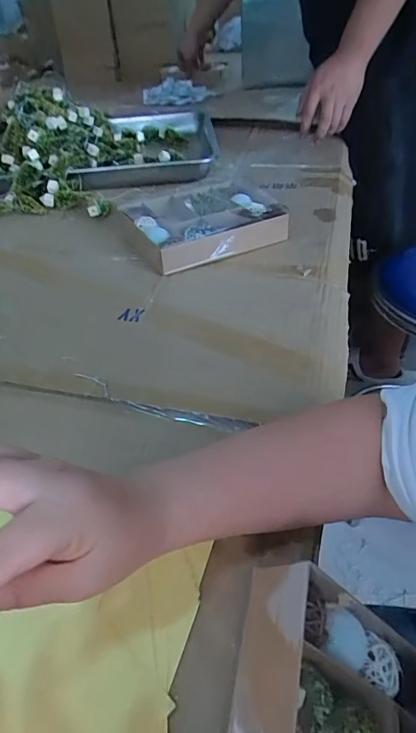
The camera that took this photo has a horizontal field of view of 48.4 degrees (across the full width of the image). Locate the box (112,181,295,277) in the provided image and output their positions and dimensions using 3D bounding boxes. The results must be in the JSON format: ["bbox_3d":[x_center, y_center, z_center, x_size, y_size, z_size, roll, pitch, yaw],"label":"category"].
[{"bbox_3d":[-0.008,-0.221,0.699,0.216,0.042,0.185,-19,44,-17],"label":"box"}]

